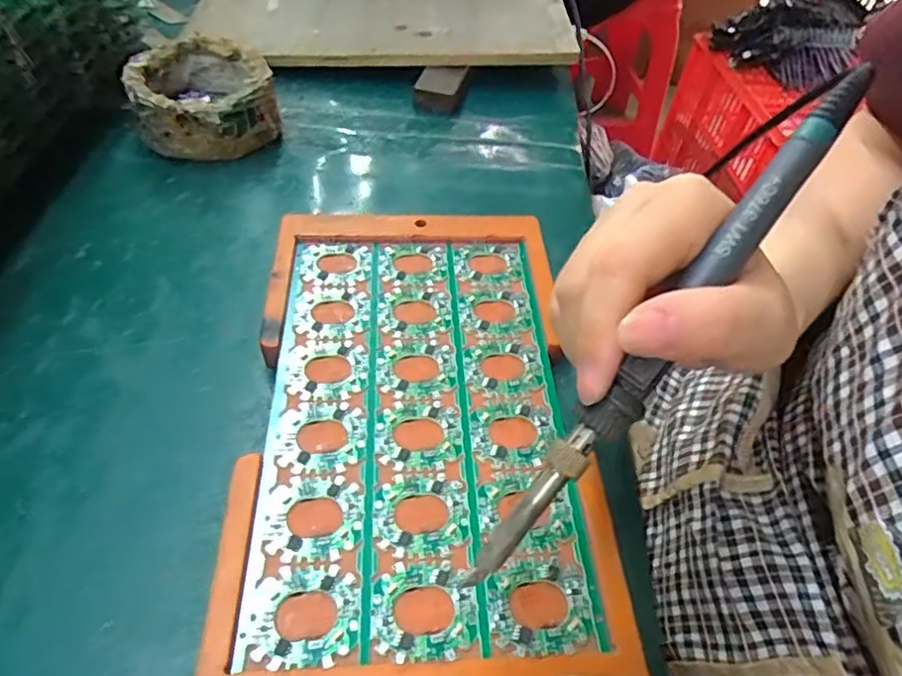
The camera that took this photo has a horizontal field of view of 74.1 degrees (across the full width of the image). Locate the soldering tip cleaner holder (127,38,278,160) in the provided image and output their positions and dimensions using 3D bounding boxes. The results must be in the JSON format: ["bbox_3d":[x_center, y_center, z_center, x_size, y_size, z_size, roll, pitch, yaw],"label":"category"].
[{"bbox_3d":[-0.158,-0.151,0.381,0.080,0.049,0.078,4,52,-5],"label":"soldering tip cleaner holder"}]

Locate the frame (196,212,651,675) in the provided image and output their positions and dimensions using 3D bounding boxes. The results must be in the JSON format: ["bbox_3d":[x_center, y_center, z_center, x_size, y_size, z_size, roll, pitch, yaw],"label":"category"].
[{"bbox_3d":[-0.014,0.026,0.254,0.138,0.014,0.231,-1,48,-4],"label":"frame"}]

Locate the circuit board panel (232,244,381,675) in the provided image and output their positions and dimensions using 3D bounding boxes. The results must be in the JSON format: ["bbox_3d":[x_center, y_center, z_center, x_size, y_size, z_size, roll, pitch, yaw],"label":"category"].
[{"bbox_3d":[-0.054,0.027,0.253,0.043,0.004,0.200,0,50,-6],"label":"circuit board panel"}]

